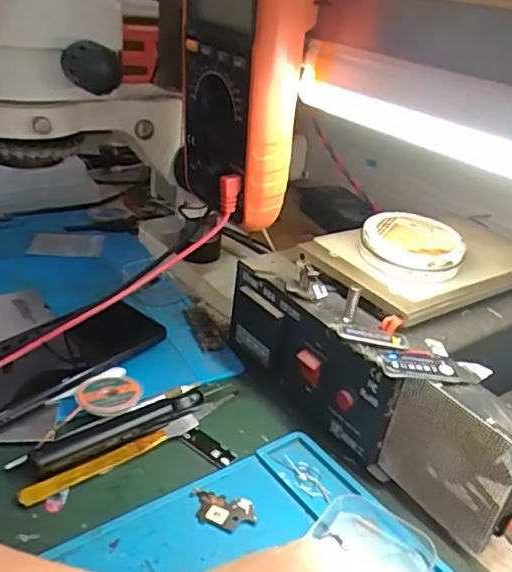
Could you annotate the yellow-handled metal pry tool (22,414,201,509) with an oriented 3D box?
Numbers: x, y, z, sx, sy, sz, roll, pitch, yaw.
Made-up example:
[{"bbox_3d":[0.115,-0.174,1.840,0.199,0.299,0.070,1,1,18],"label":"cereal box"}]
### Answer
[{"bbox_3d":[-0.089,0.109,0.371,0.121,0.005,0.010,-17,36,-36],"label":"yellow-handled metal pry tool"}]

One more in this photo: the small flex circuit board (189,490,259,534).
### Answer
[{"bbox_3d":[-0.020,0.133,0.345,0.040,0.005,0.022,11,29,9],"label":"small flex circuit board"}]

